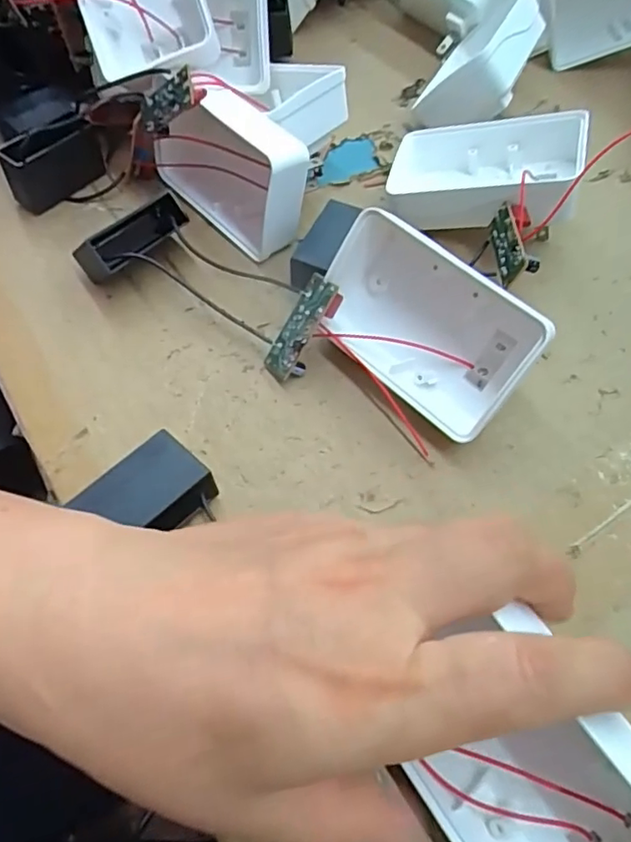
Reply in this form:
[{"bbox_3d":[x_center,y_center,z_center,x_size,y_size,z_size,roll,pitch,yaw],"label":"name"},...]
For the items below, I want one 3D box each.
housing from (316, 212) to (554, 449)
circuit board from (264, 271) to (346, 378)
[{"bbox_3d":[0.047,-0.041,0.239,0.088,0.058,0.028,42,26,15],"label":"housing"},{"bbox_3d":[-0.006,-0.039,0.245,0.017,0.008,0.045,34,102,17],"label":"circuit board"}]

